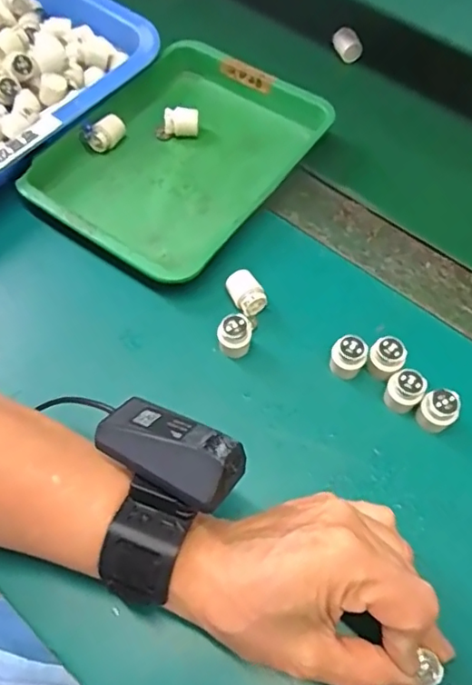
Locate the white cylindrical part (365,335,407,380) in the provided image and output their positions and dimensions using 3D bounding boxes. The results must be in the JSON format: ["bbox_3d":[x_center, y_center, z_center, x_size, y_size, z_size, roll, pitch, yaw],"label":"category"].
[{"bbox_3d":[0.095,0.011,0.348,0.021,0.026,0.019,37,66,17],"label":"white cylindrical part"}]

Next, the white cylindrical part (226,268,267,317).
[{"bbox_3d":[0.007,-0.034,0.373,0.019,0.016,0.029,-27,65,-15],"label":"white cylindrical part"}]

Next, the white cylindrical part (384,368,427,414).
[{"bbox_3d":[0.104,0.031,0.339,0.021,0.026,0.018,30,64,14],"label":"white cylindrical part"}]

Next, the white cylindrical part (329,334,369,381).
[{"bbox_3d":[0.071,0.010,0.348,0.021,0.026,0.018,21,63,10],"label":"white cylindrical part"}]

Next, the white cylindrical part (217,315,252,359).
[{"bbox_3d":[-0.001,-0.004,0.355,0.021,0.027,0.017,-1,61,-2],"label":"white cylindrical part"}]

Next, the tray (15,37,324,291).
[{"bbox_3d":[-0.043,-0.146,0.433,0.163,0.032,0.217,32,65,15],"label":"tray"}]

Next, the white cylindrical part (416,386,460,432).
[{"bbox_3d":[0.122,0.042,0.332,0.021,0.026,0.019,23,63,11],"label":"white cylindrical part"}]

